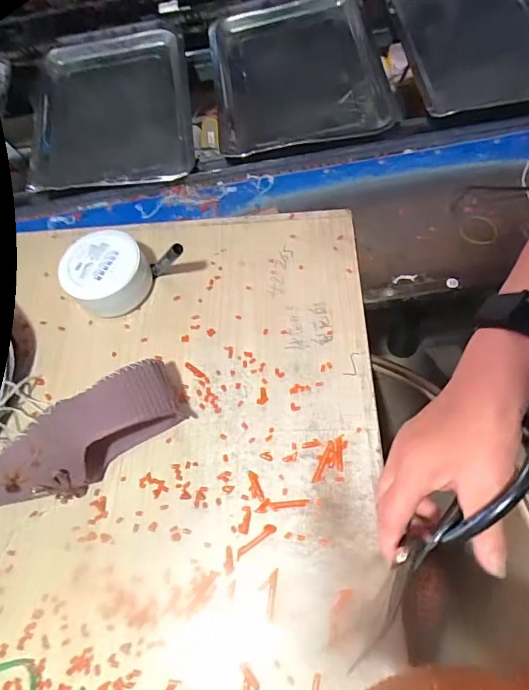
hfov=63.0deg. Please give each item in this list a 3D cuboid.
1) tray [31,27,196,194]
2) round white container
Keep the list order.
[{"bbox_3d":[-0.263,-0.406,0.775,0.246,0.080,0.359,-10,64,3],"label":"tray"},{"bbox_3d":[-0.204,-0.090,0.558,0.101,0.058,0.104,-3,65,6],"label":"round white container"}]

